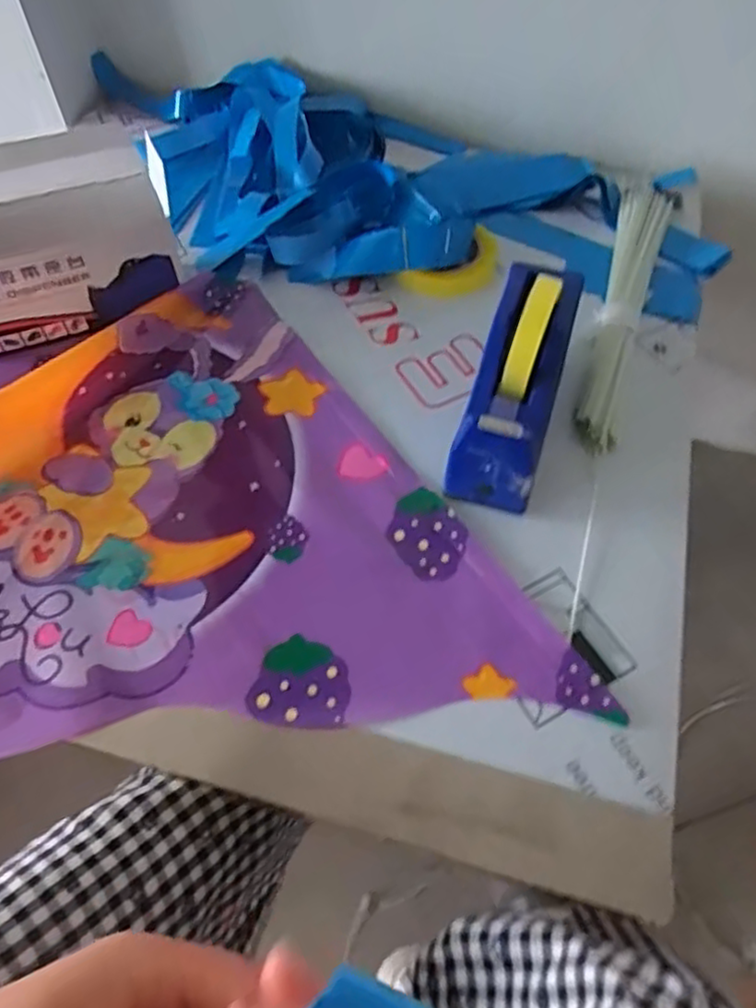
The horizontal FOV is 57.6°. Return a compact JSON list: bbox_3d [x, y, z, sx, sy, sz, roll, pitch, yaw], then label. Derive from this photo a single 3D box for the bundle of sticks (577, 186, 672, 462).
[{"bbox_3d":[0.248,-0.212,0.692,0.050,0.027,0.388,18,59,11],"label":"bundle of sticks"}]

